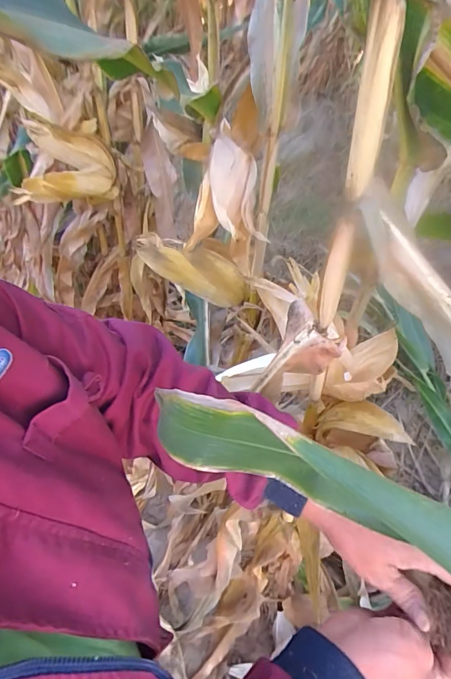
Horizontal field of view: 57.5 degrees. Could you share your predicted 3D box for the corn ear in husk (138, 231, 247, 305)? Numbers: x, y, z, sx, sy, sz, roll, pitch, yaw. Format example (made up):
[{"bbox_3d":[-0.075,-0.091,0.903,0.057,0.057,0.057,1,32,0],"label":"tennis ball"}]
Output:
[{"bbox_3d":[-0.058,-0.119,0.687,0.208,0.055,0.069,25,47,0],"label":"corn ear in husk"}]

